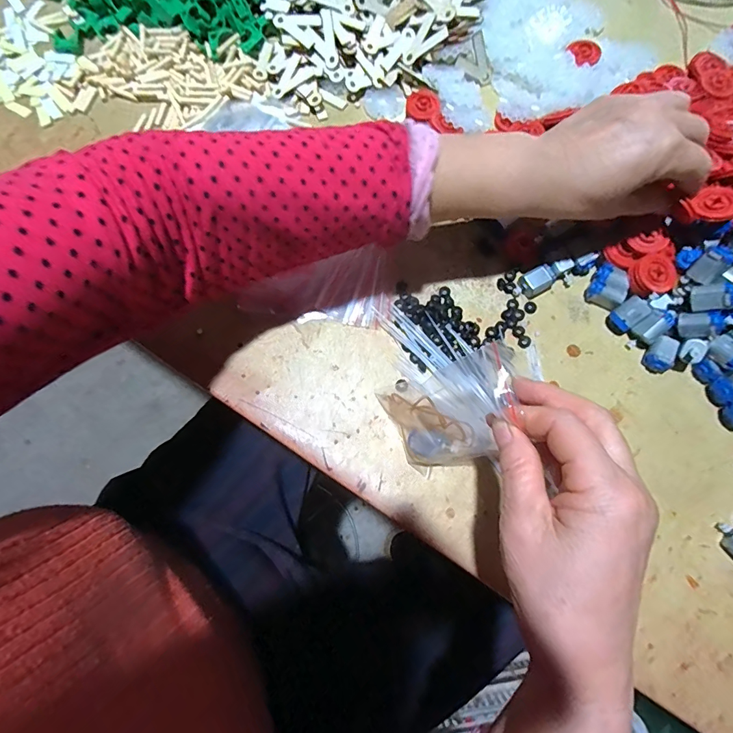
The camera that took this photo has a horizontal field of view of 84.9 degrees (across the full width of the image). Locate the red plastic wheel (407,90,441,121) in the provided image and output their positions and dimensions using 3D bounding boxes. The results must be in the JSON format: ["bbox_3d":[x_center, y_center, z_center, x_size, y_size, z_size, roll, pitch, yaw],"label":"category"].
[{"bbox_3d":[0.054,-0.250,0.384,0.031,0.004,0.036,6,76,1],"label":"red plastic wheel"}]

